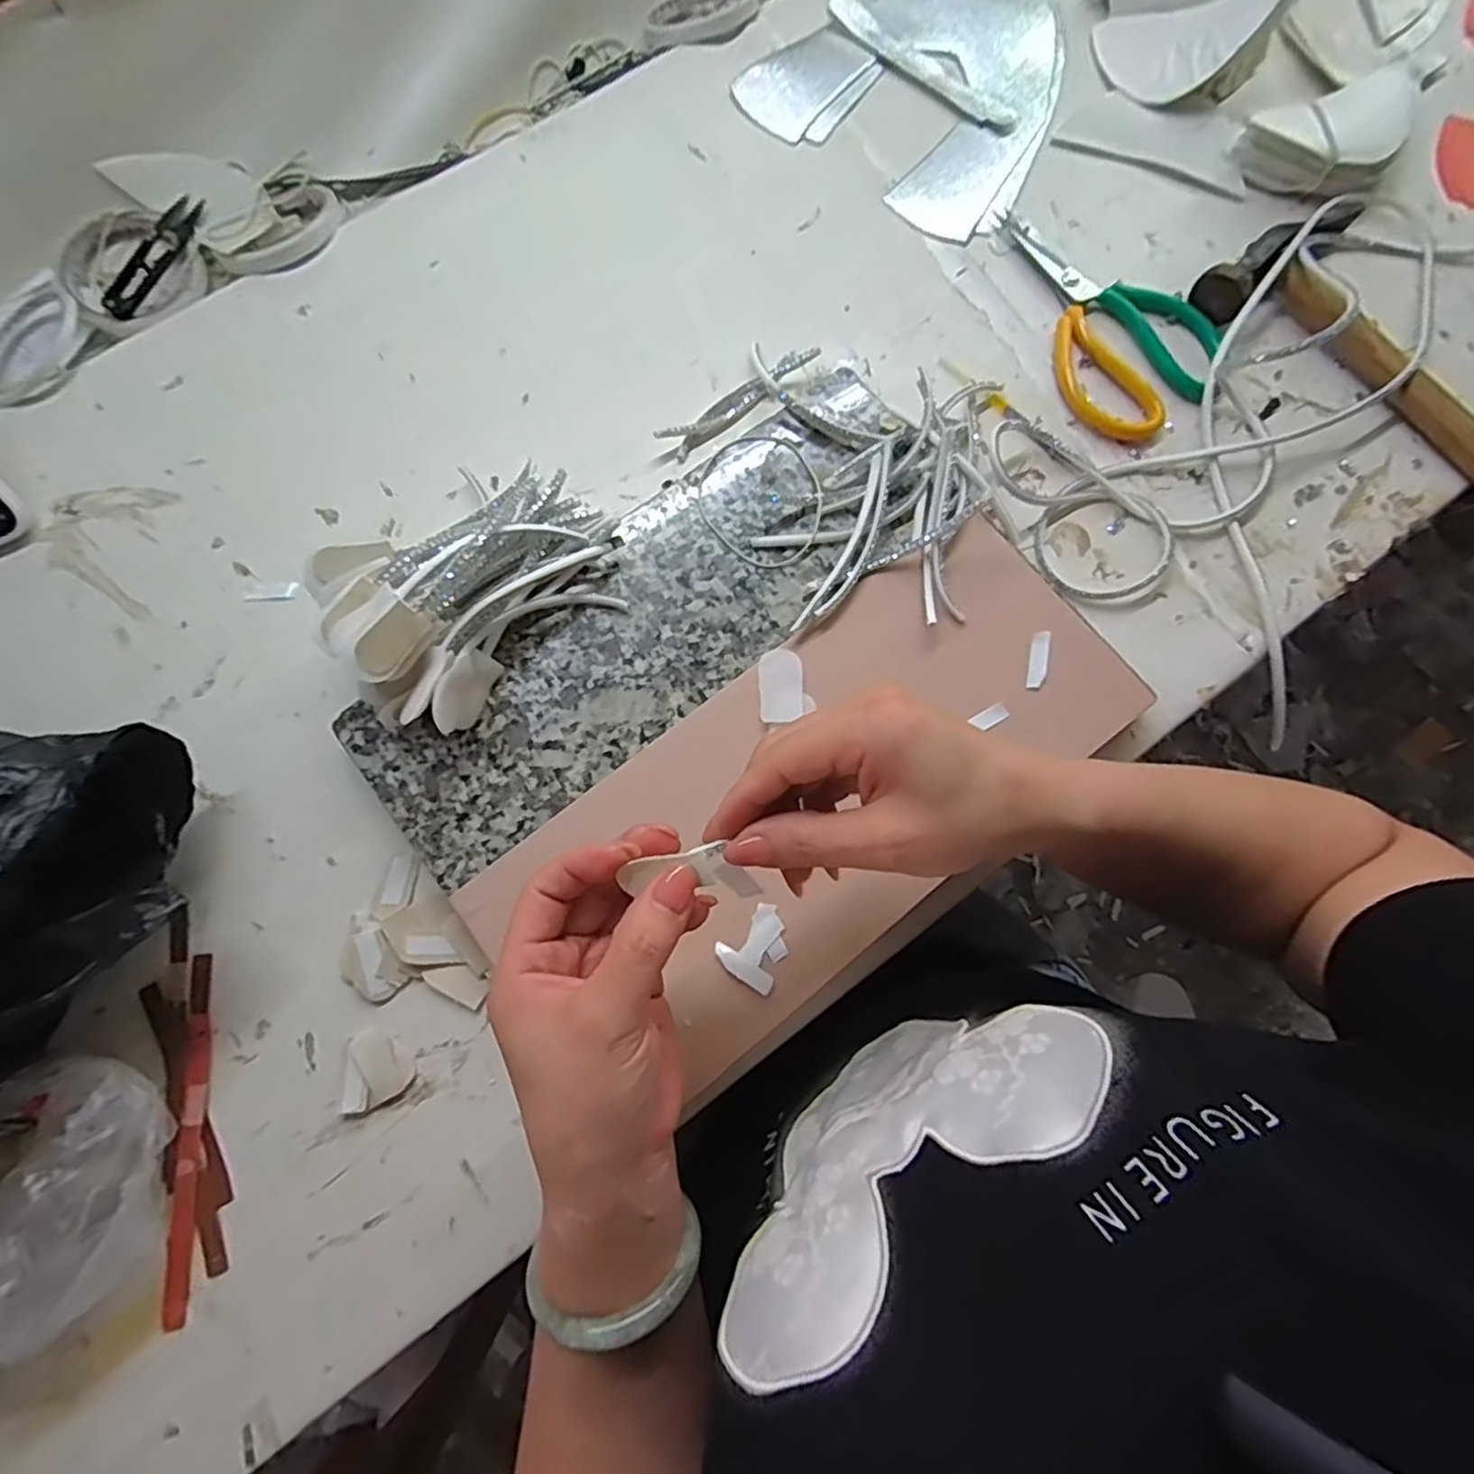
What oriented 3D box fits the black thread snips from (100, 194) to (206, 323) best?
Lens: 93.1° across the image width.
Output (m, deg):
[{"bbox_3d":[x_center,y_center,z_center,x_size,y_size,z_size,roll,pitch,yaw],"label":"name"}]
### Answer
[{"bbox_3d":[-0.402,-0.331,0.482,0.023,0.009,0.100,29,79,5],"label":"black thread snips"}]

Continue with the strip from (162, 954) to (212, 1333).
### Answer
[{"bbox_3d":[-0.282,0.204,0.360,0.013,0.008,0.172,-6,78,-2],"label":"strip"}]

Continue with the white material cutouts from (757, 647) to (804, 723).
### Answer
[{"bbox_3d":[0.025,-0.030,0.394,0.024,0.004,0.043,-4,72,10],"label":"white material cutouts"}]

